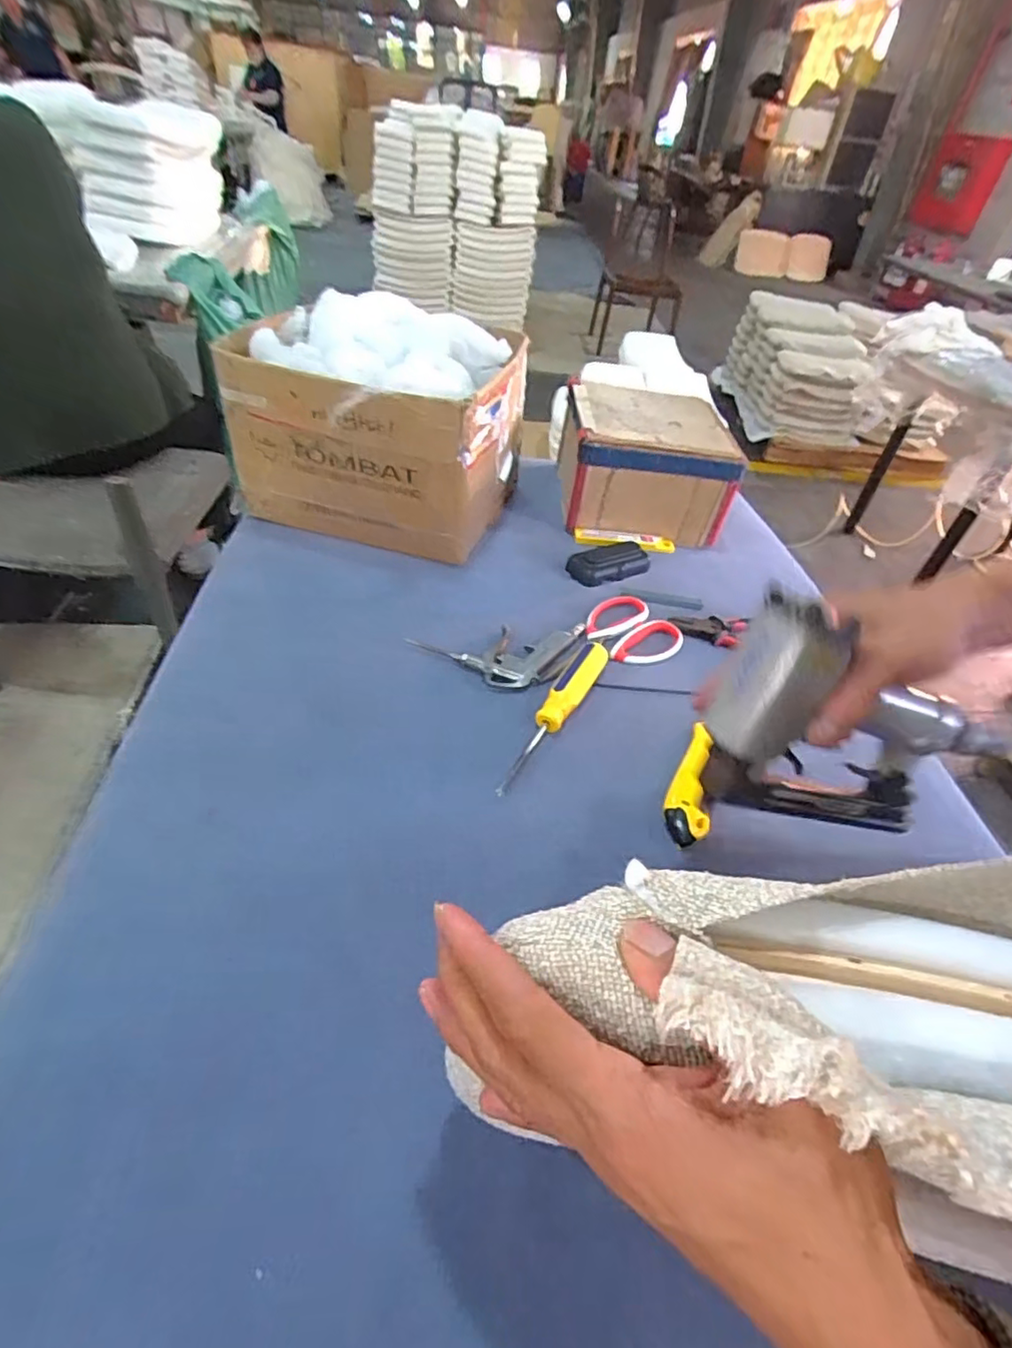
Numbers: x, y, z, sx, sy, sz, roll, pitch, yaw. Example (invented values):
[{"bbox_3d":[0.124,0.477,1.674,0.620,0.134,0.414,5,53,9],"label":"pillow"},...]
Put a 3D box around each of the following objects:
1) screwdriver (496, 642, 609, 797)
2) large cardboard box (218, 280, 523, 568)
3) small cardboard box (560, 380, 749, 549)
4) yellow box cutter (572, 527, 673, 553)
[{"bbox_3d":[0.044,0.035,0.564,0.029,0.030,0.191,26,47,18],"label":"screwdriver"},{"bbox_3d":[-0.152,-0.304,0.747,0.300,0.215,0.240,17,45,9],"label":"large cardboard box"},{"bbox_3d":[0.190,-0.294,0.847,0.211,0.129,0.211,3,44,-5],"label":"small cardboard box"},{"bbox_3d":[0.158,-0.177,0.815,0.132,0.017,0.024,5,44,-3],"label":"yellow box cutter"}]

